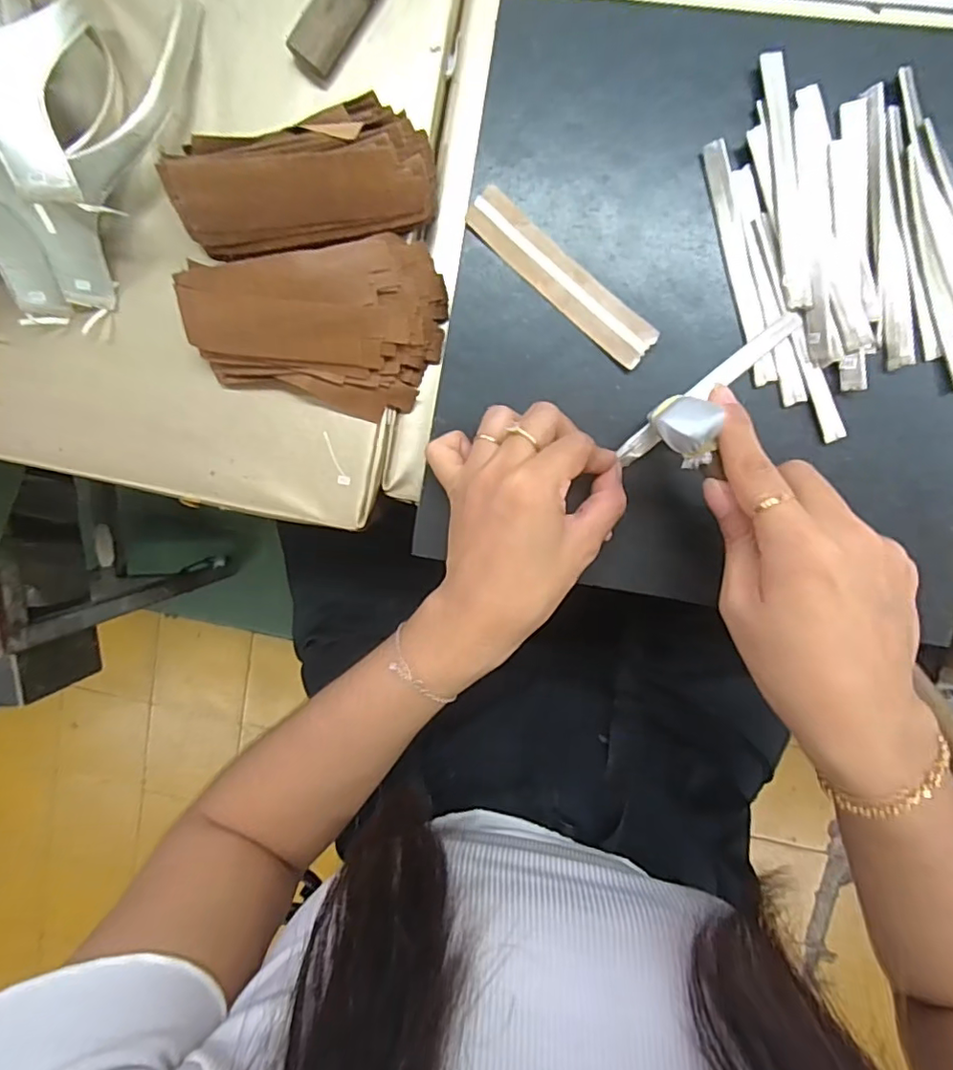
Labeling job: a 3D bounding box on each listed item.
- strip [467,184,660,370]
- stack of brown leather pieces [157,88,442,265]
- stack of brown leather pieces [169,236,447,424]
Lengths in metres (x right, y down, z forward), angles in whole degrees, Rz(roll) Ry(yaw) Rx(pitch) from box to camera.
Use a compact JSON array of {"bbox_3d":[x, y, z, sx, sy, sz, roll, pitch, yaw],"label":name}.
[{"bbox_3d":[0.045,-0.138,0.308,0.121,0.005,0.024,42,101,0],"label":"strip"},{"bbox_3d":[-0.091,-0.190,0.305,0.133,0.053,0.062,-9,96,6],"label":"stack of brown leather pieces"},{"bbox_3d":[-0.090,-0.111,0.321,0.140,0.042,0.085,-6,97,6],"label":"stack of brown leather pieces"}]

